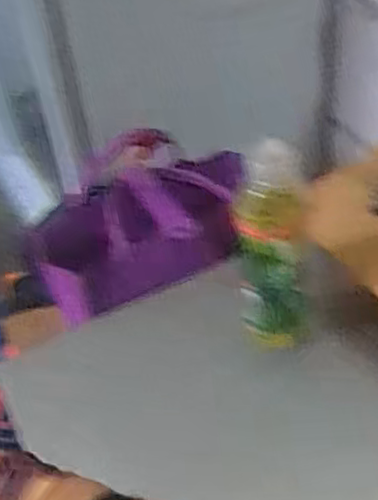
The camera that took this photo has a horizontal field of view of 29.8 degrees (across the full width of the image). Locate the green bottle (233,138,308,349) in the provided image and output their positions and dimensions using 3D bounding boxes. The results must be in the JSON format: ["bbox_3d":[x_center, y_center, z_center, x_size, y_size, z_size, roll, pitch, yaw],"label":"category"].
[{"bbox_3d":[0.077,0.012,0.669,0.056,0.196,0.051,-11,43,-4],"label":"green bottle"}]

